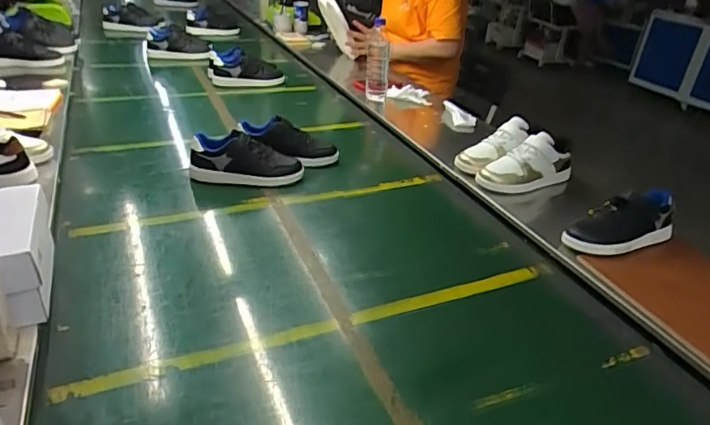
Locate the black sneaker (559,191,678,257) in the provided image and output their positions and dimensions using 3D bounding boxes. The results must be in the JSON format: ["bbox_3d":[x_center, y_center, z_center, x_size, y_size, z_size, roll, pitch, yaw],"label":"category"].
[{"bbox_3d":[0.461,0.023,0.883,0.211,0.080,0.084,-18,34,-9],"label":"black sneaker"}]

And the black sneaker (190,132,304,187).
[{"bbox_3d":[-0.221,-0.111,1.041,0.226,0.095,0.084,-1,30,-7],"label":"black sneaker"}]

